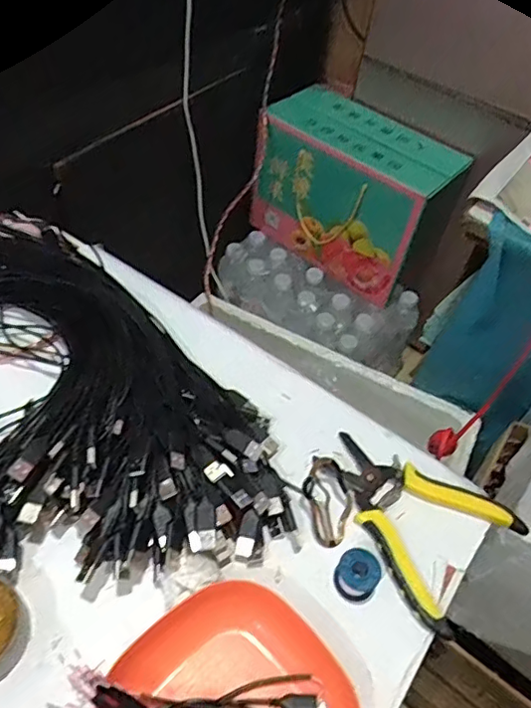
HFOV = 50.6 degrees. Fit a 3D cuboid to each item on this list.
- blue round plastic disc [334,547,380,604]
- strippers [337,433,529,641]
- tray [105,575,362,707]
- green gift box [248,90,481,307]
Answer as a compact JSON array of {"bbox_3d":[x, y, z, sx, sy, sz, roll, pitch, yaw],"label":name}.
[{"bbox_3d":[0.066,0.158,0.405,0.030,0.021,0.029,2,53,-3],"label":"blue round plastic disc"},{"bbox_3d":[0.111,0.124,0.445,0.149,0.013,0.116,39,59,22],"label":"strippers"},{"bbox_3d":[-0.022,0.221,0.341,0.137,0.027,0.144,-32,62,-26],"label":"tray"},{"bbox_3d":[0.149,-0.285,0.989,0.327,0.262,0.133,35,55,19],"label":"green gift box"}]

